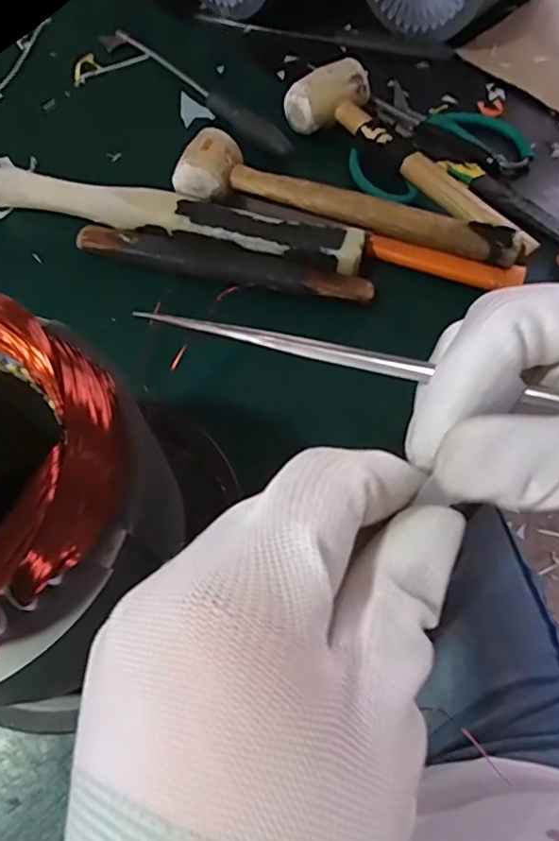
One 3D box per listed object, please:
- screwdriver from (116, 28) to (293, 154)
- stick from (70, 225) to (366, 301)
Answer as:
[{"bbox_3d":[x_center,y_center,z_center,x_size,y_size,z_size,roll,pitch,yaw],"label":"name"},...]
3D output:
[{"bbox_3d":[-0.075,-0.310,0.522,0.018,0.025,0.249,-39,71,-17],"label":"screwdriver"},{"bbox_3d":[-0.045,-0.119,0.421,0.233,0.015,0.032,15,65,6],"label":"stick"}]

